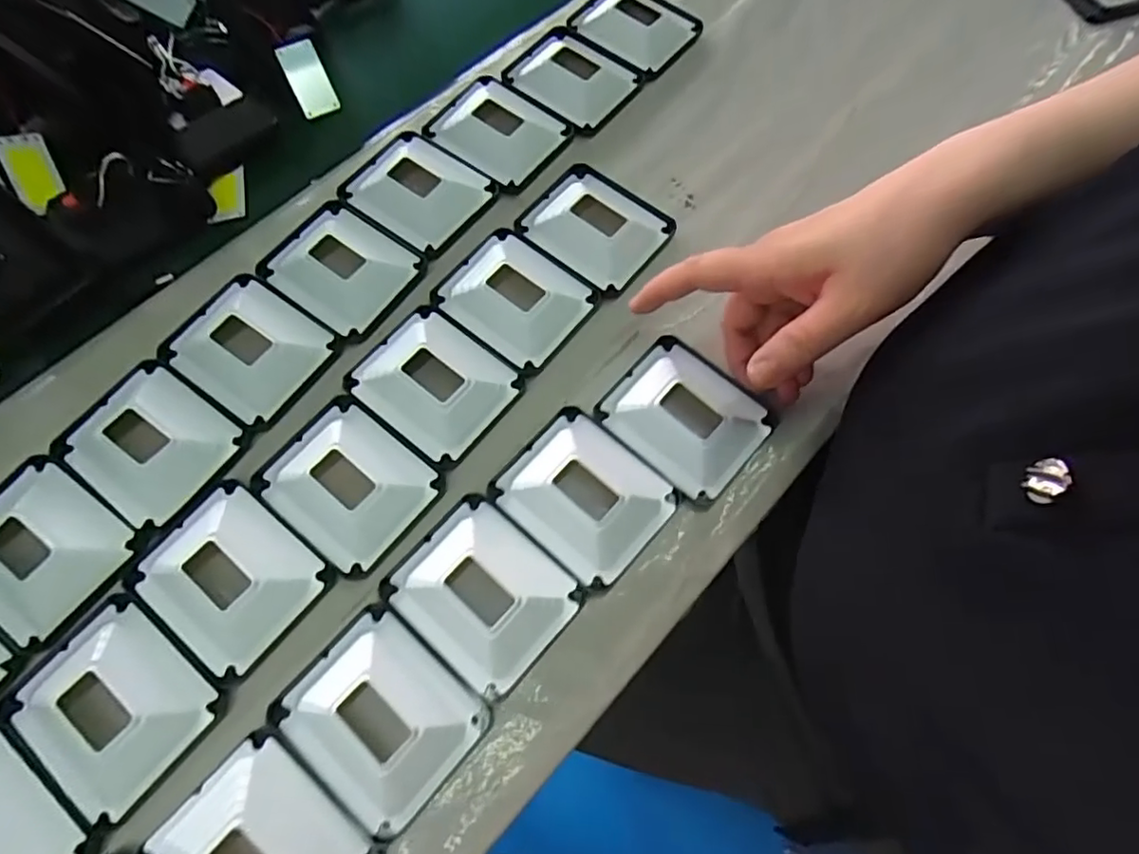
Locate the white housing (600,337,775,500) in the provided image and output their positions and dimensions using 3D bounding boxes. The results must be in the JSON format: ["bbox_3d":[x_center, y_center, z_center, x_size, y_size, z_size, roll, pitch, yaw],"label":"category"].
[{"bbox_3d":[0.062,-0.008,0.323,0.079,0.014,0.066,41,74,11],"label":"white housing"}]

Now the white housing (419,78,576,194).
[{"bbox_3d":[-0.047,-0.195,0.391,0.084,0.016,0.066,38,80,10],"label":"white housing"}]

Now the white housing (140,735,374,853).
[{"bbox_3d":[-0.127,0.175,0.244,0.076,0.015,0.066,39,81,10],"label":"white housing"}]

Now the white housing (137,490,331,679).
[{"bbox_3d":[-0.162,0.069,0.284,0.076,0.013,0.063,38,80,10],"label":"white housing"}]

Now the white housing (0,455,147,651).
[{"bbox_3d":[-0.258,0.056,0.291,0.081,0.014,0.065,34,80,9],"label":"white housing"}]

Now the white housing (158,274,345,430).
[{"bbox_3d":[-0.177,-0.046,0.330,0.079,0.015,0.068,35,80,10],"label":"white housing"}]

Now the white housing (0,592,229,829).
[{"bbox_3d":[-0.203,0.121,0.264,0.080,0.012,0.068,36,80,10],"label":"white housing"}]

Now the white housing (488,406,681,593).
[{"bbox_3d":[0.008,0.032,0.302,0.078,0.017,0.066,42,81,11],"label":"white housing"}]

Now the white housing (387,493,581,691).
[{"bbox_3d":[-0.039,0.076,0.285,0.076,0.016,0.063,39,81,10],"label":"white housing"}]

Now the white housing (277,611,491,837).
[{"bbox_3d":[-0.084,0.126,0.265,0.077,0.015,0.067,40,81,10],"label":"white housing"}]

